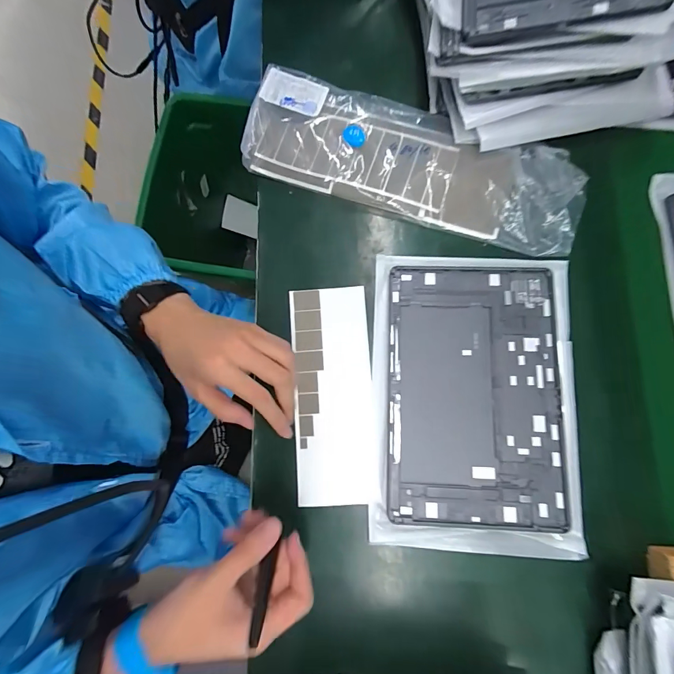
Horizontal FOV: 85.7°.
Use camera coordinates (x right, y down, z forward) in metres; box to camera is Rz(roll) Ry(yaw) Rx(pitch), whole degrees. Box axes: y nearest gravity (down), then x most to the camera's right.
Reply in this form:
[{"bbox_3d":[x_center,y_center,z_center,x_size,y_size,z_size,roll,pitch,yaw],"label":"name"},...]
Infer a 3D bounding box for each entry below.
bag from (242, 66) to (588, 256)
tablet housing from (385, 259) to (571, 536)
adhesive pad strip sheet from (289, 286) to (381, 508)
[{"bbox_3d":[0.083,-0.196,0.396,0.370,0.028,0.124,19,81,4],"label":"bag"},{"bbox_3d":[0.136,0.053,0.363,0.165,0.008,0.253,1,80,1],"label":"tablet housing"},{"bbox_3d":[-0.004,0.056,0.372,0.079,0.006,0.216,-4,81,3],"label":"adhesive pad strip sheet"}]

